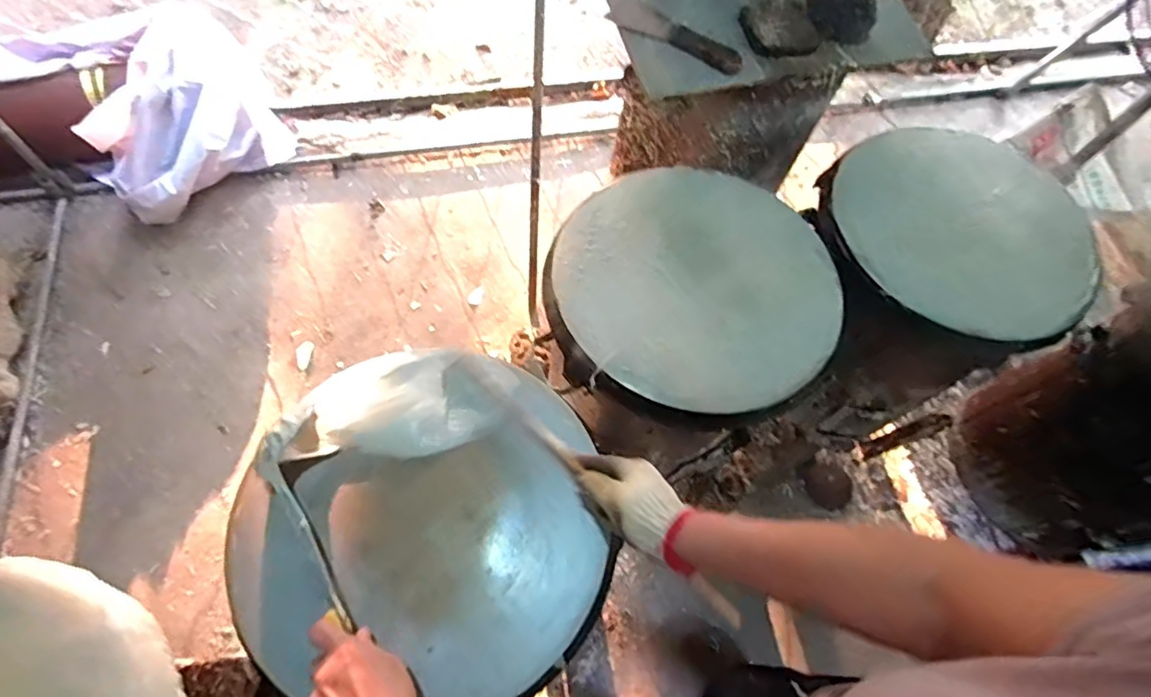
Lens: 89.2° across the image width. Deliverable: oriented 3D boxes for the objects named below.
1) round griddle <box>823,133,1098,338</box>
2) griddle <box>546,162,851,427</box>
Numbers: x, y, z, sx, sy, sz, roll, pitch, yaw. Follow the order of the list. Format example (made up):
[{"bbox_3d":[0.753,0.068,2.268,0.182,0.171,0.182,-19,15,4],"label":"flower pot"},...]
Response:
[{"bbox_3d":[0.579,-0.182,0.869,0.342,0.041,0.363,2,64,-3],"label":"round griddle"},{"bbox_3d":[0.166,-0.095,0.791,0.389,0.067,0.379,2,64,-3],"label":"griddle"}]

